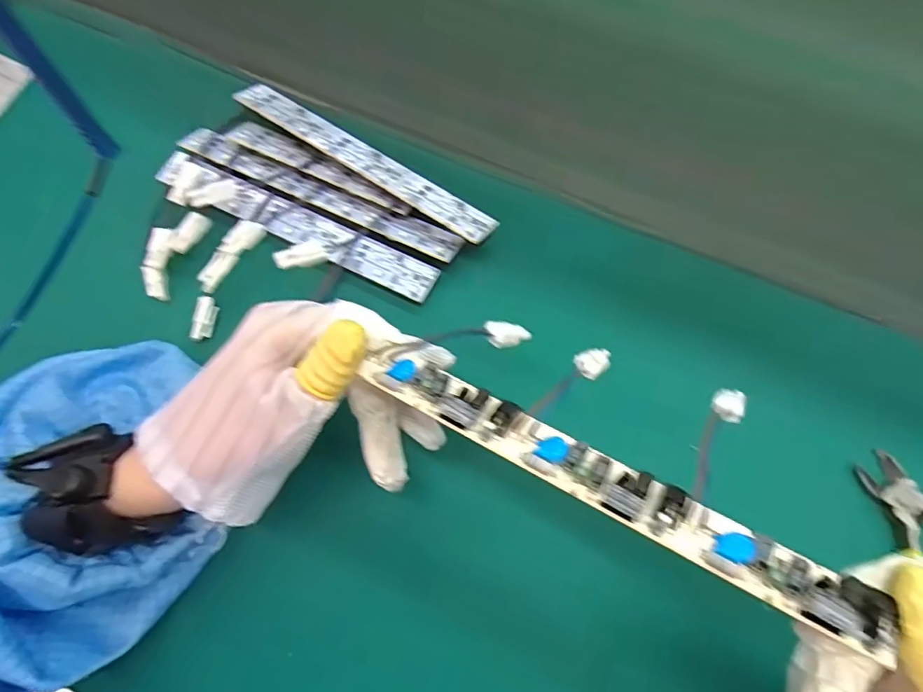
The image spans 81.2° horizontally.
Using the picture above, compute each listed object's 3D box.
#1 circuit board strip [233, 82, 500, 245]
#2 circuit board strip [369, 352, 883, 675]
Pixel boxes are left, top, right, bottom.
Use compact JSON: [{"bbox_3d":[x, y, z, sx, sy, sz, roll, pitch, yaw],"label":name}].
[{"bbox_3d":[-0.065,-0.120,0.341,0.200,0.004,0.026,35,56,17],"label":"circuit board strip"},{"bbox_3d":[0.045,0.044,0.186,0.183,0.013,0.019,26,74,18],"label":"circuit board strip"}]

